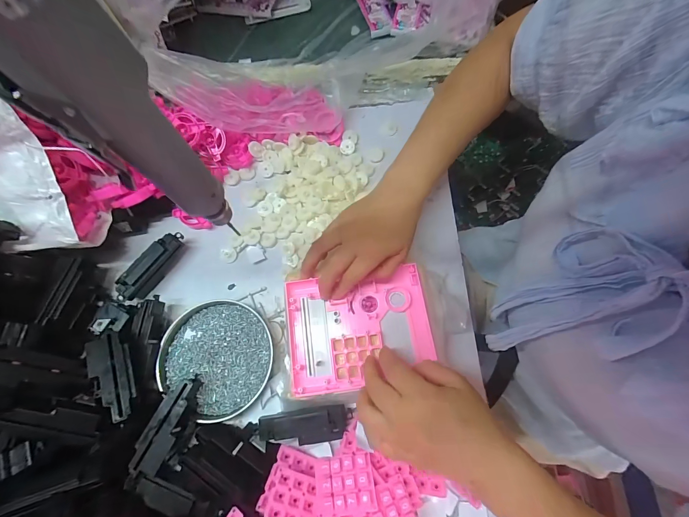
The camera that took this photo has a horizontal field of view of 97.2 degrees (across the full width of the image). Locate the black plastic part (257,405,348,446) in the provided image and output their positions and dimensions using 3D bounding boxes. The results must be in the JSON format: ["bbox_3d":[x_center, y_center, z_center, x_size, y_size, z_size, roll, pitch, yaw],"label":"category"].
[{"bbox_3d":[-0.047,0.188,0.337,0.096,0.023,0.036,-7,73,-4],"label":"black plastic part"}]

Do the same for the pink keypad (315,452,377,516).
[{"bbox_3d":[0.000,0.230,0.310,0.058,0.011,0.049,-6,52,-3],"label":"pink keypad"}]

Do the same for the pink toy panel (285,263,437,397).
[{"bbox_3d":[0.017,0.083,0.362,0.167,0.022,0.129,-6,73,-4],"label":"pink toy panel"}]

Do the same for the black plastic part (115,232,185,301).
[{"bbox_3d":[-0.253,0.011,0.402,0.025,0.039,0.104,38,75,9],"label":"black plastic part"}]

